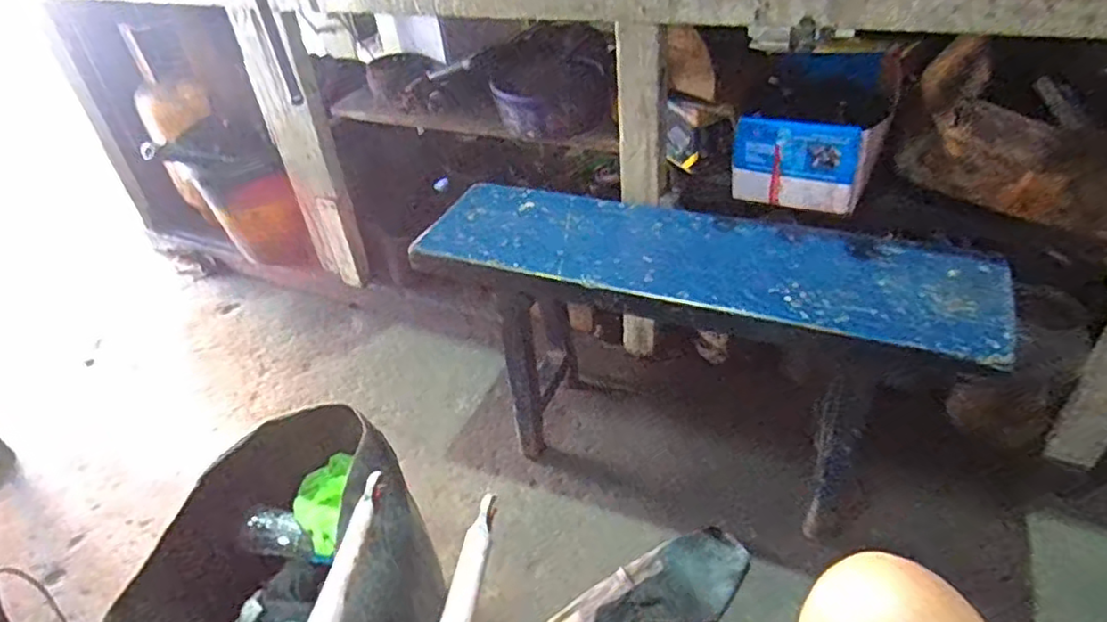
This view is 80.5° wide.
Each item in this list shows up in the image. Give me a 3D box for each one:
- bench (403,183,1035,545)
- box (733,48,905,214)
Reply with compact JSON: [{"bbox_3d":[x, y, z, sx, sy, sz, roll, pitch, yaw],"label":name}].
[{"bbox_3d":[0.212,0.063,1.088,0.831,0.391,0.265,12,43,21],"label":"bench"},{"bbox_3d":[0.440,-0.316,1.095,0.216,0.145,0.315,15,45,24],"label":"box"}]

